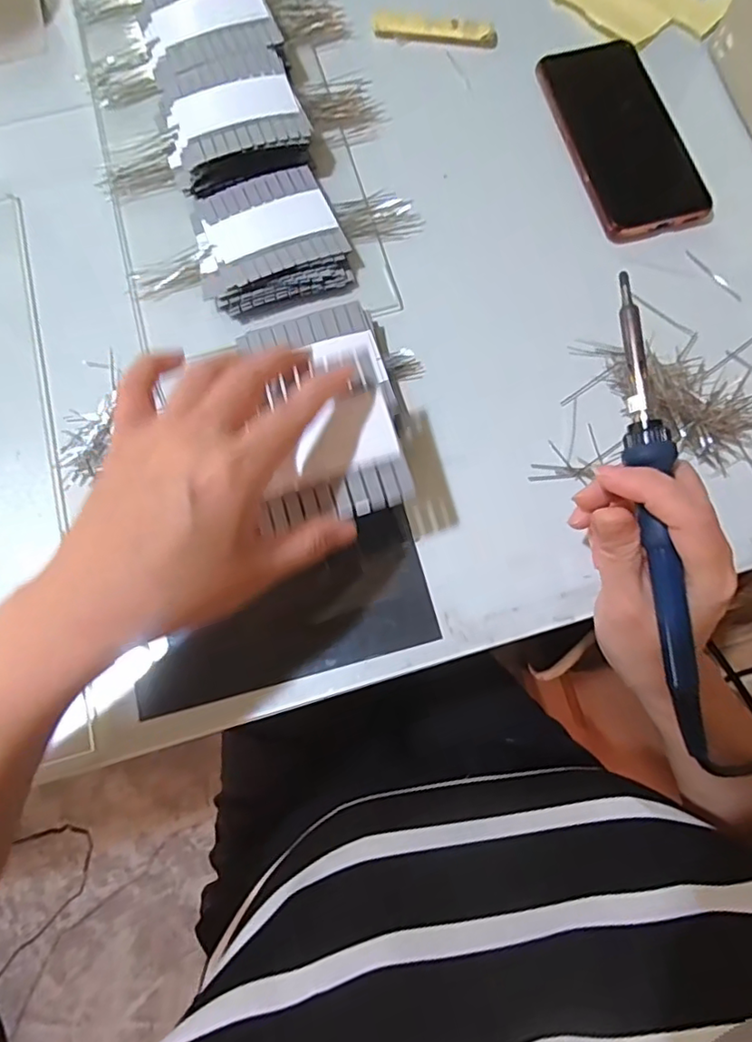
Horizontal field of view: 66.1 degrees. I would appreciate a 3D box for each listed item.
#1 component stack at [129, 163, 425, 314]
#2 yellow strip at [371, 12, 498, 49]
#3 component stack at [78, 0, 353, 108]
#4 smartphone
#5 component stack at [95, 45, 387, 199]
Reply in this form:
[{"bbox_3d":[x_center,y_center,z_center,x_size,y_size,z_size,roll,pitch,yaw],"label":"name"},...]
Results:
[{"bbox_3d":[-0.067,-0.189,0.388,0.188,0.024,0.091,-17,76,-3],"label":"component stack"},{"bbox_3d":[0.045,-0.378,0.445,0.095,0.011,0.014,5,76,2],"label":"yellow strip"},{"bbox_3d":[-0.118,-0.356,0.424,0.195,0.036,0.089,-19,76,-4],"label":"component stack"},{"bbox_3d":[0.175,-0.274,0.413,0.077,0.009,0.161,-15,76,-3],"label":"smartphone"},{"bbox_3d":[-0.095,-0.276,0.404,0.202,0.034,0.087,-22,77,-5],"label":"component stack"}]

